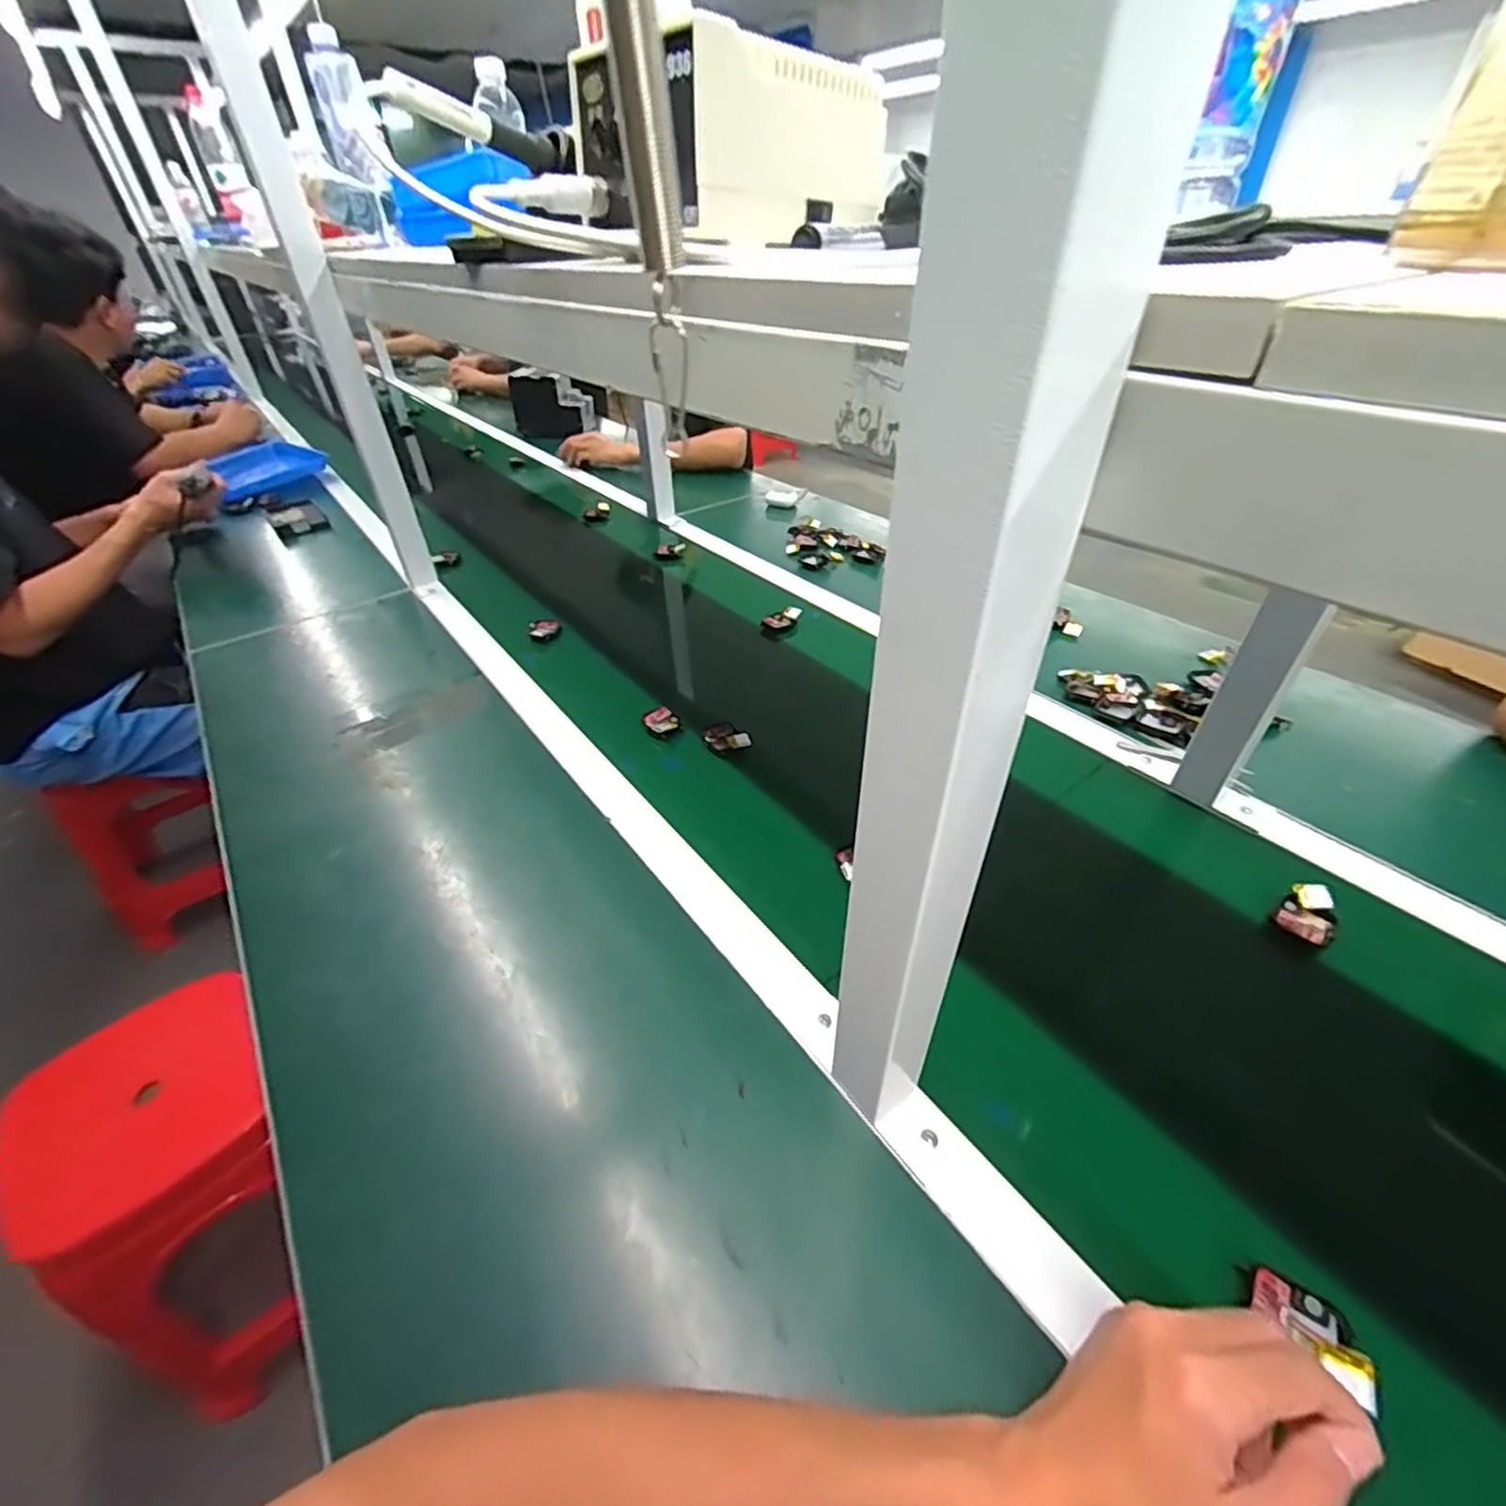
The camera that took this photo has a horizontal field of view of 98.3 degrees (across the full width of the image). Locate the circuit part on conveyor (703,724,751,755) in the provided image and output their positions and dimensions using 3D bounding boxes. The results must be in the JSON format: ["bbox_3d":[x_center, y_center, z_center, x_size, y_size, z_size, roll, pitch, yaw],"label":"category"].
[{"bbox_3d":[-0.030,-0.018,0.699,0.043,0.013,0.049,-15,42,-16],"label":"circuit part on conveyor"}]

